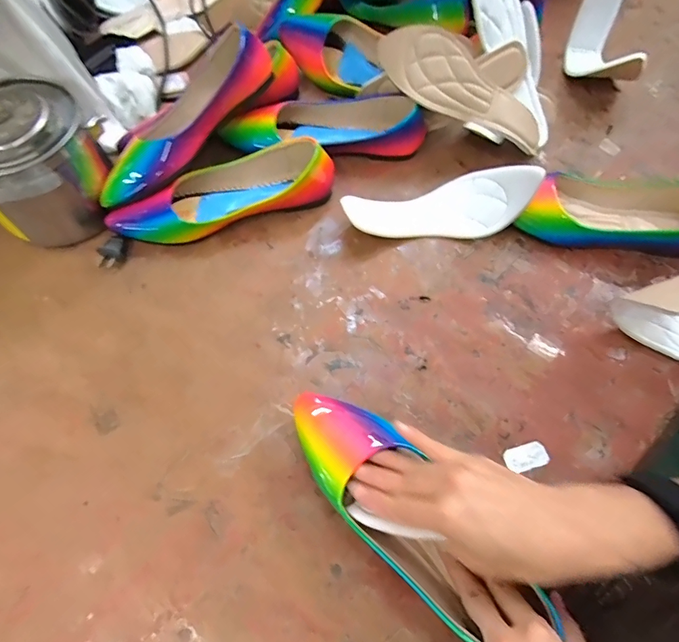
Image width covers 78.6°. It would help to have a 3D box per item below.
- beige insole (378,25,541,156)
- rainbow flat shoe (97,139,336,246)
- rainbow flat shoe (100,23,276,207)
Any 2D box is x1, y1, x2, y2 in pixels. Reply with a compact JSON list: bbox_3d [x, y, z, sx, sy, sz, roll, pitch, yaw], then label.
[{"bbox_3d":[0.149,-0.266,0.487,0.217,0.030,0.071,27,105,-13],"label":"beige insole"},{"bbox_3d":[-0.131,-0.147,0.472,0.245,0.055,0.077,-22,66,-11],"label":"rainbow flat shoe"},{"bbox_3d":[-0.174,-0.227,0.477,0.064,0.060,0.254,38,84,16],"label":"rainbow flat shoe"}]

